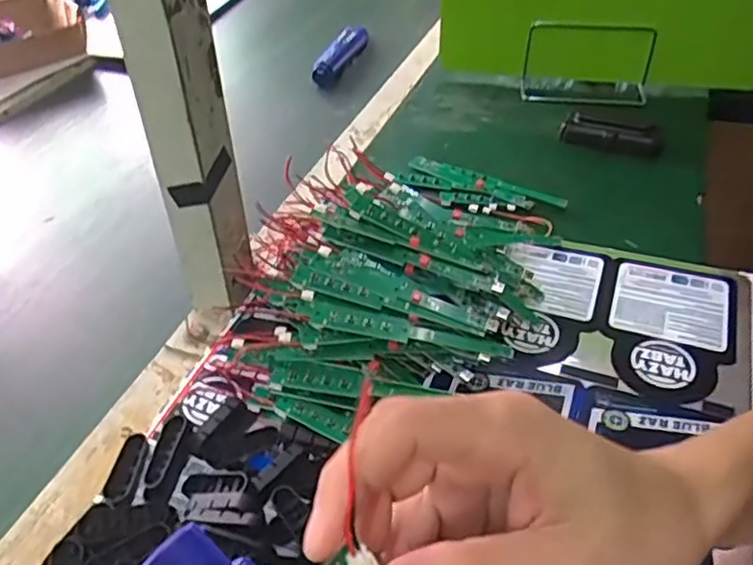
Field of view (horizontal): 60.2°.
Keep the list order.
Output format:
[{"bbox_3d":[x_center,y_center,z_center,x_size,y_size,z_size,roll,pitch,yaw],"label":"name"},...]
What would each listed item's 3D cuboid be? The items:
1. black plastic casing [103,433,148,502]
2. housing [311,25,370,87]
[{"bbox_3d":[-0.156,0.115,0.405,0.017,0.005,0.047,11,40,-3],"label":"black plastic casing"},{"bbox_3d":[-0.048,-0.325,0.903,0.035,0.032,0.148,12,44,13],"label":"housing"}]

